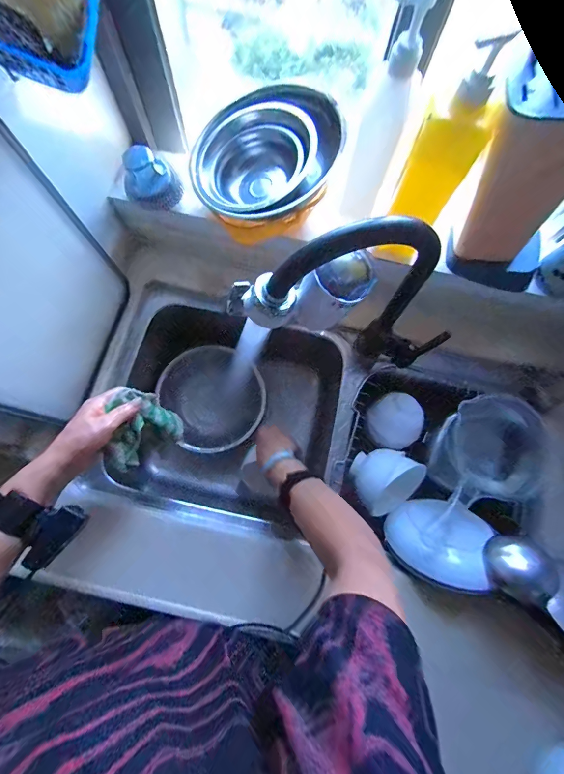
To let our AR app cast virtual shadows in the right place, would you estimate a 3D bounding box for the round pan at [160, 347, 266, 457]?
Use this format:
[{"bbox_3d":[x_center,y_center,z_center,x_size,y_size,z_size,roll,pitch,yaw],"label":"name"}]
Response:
[{"bbox_3d":[-0.145,0.020,0.732,0.200,0.043,0.220,0,76,-2],"label":"round pan"}]

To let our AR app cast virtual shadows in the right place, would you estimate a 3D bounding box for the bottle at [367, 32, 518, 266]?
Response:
[{"bbox_3d":[0.189,-0.266,0.438,0.074,0.252,0.047,6,76,0],"label":"bottle"}]

